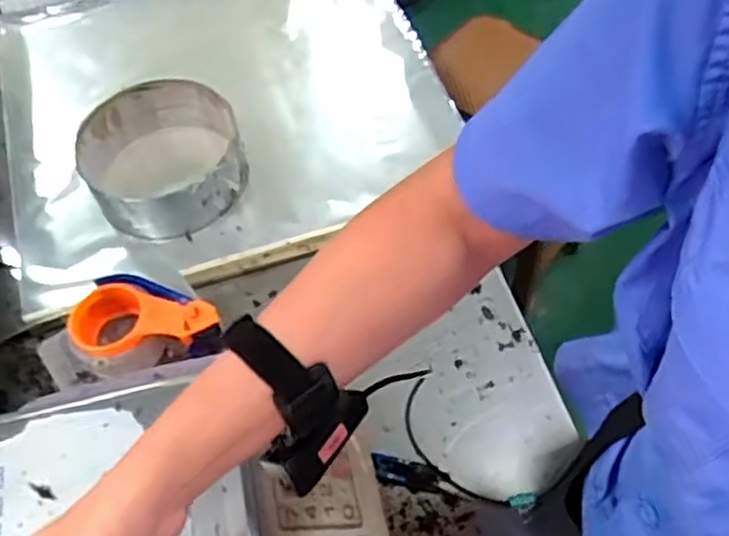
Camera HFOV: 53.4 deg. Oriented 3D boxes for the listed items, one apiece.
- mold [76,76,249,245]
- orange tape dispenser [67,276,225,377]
[{"bbox_3d":[-0.265,-0.144,0.948,0.203,0.095,0.199,-2,57,3],"label":"mold"},{"bbox_3d":[-0.233,0.072,0.764,0.152,0.068,0.103,14,60,13],"label":"orange tape dispenser"}]

